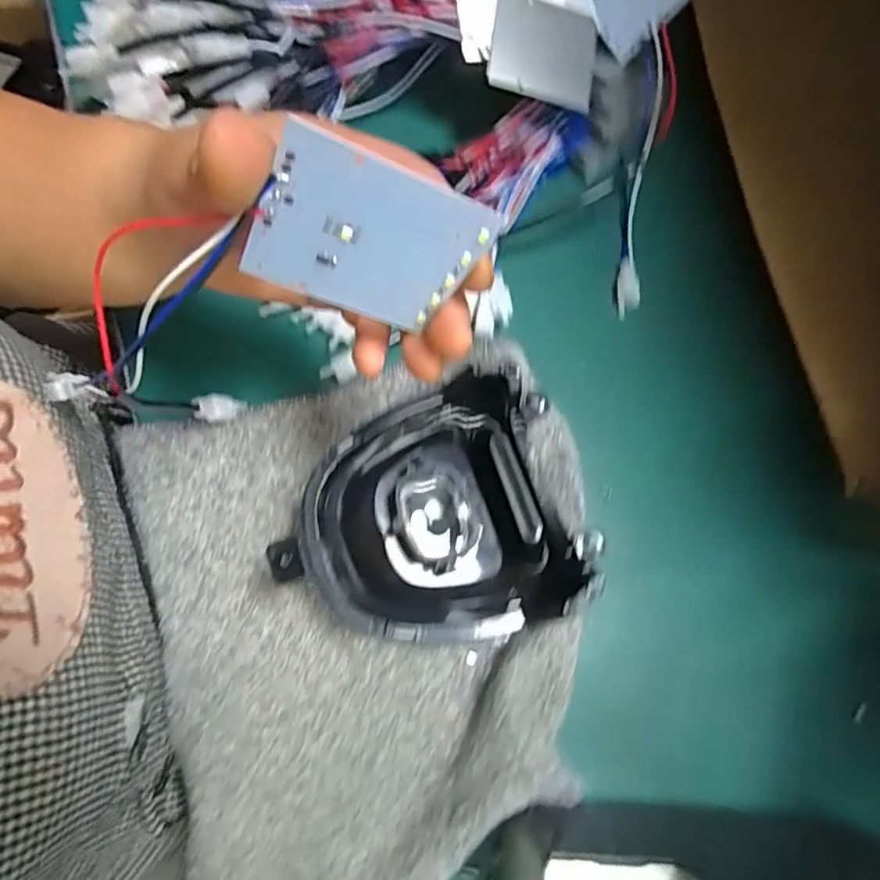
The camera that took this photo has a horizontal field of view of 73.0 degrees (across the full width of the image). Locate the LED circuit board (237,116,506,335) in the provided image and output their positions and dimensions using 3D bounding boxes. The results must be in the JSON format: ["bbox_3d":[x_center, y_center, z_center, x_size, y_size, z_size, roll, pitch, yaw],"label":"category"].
[{"bbox_3d":[-0.024,-0.064,0.194,0.066,0.060,0.004,16,56,-23],"label":"LED circuit board"}]

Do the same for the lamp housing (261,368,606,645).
[{"bbox_3d":[-0.005,0.047,0.313,0.162,0.047,0.131,-21,77,-12],"label":"lamp housing"}]

